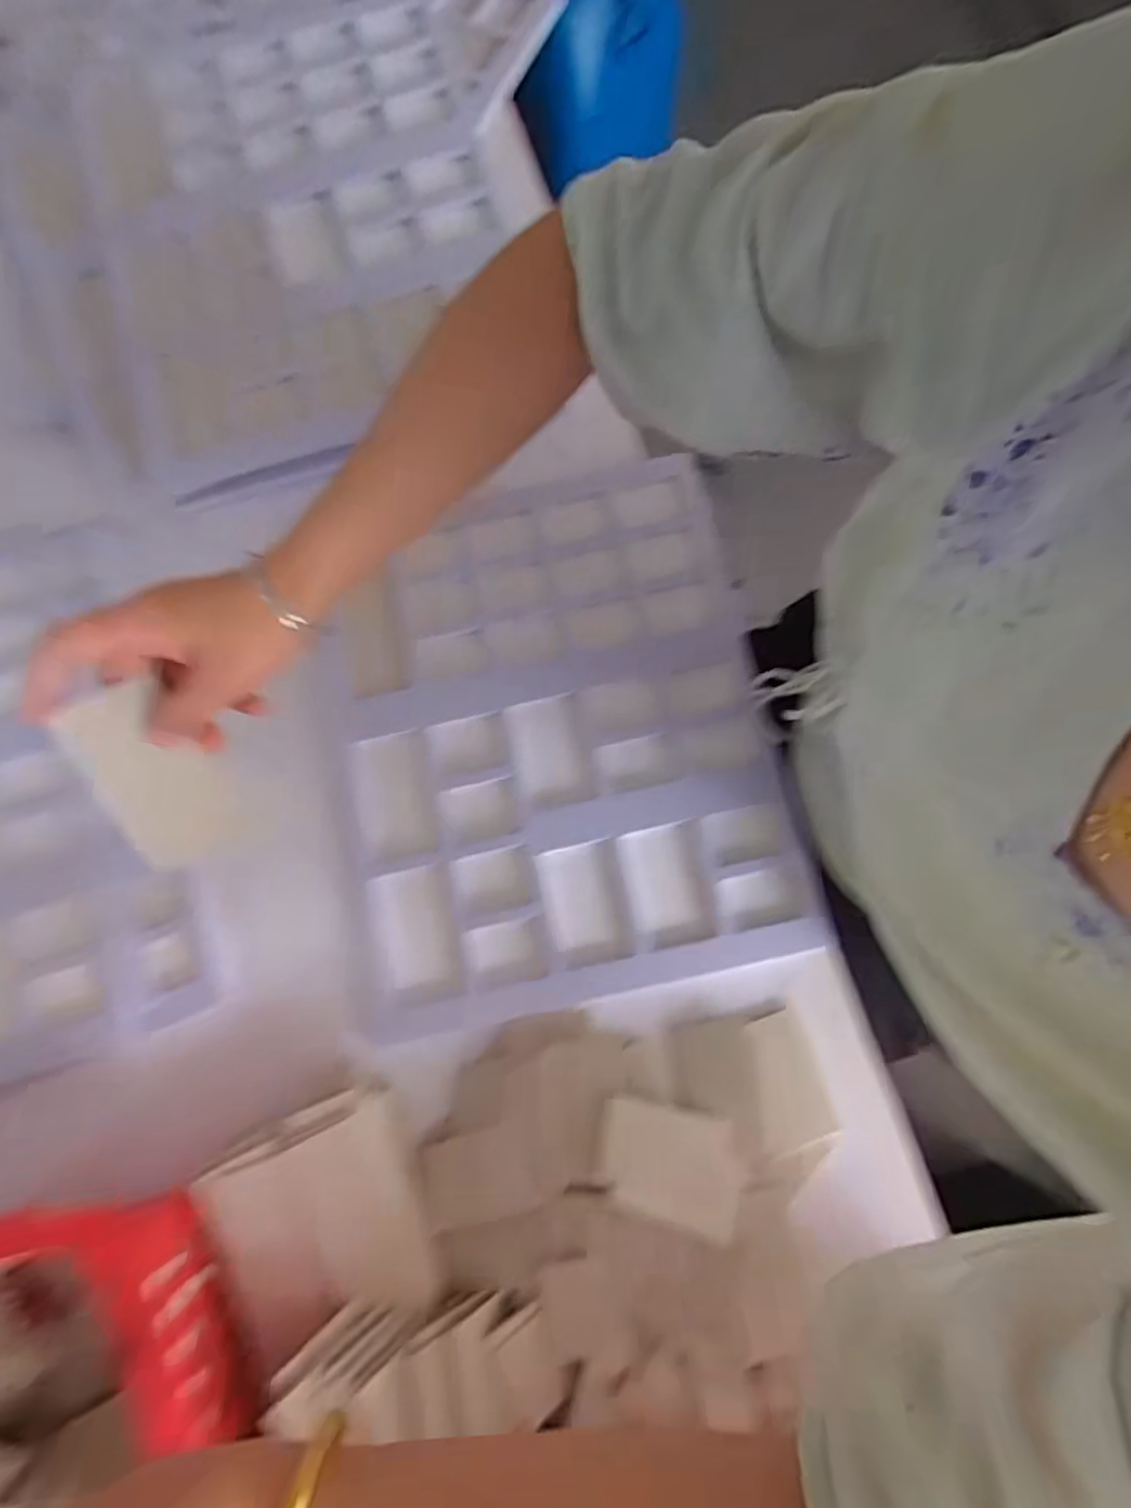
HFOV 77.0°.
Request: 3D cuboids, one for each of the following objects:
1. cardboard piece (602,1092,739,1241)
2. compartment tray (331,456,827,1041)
[{"bbox_3d":[0.073,0.280,0.488,0.097,0.004,0.070,19,62,0],"label":"cardboard piece"},{"bbox_3d":[-0.014,-0.025,0.571,0.334,0.024,0.416,-11,77,-4],"label":"compartment tray"}]

